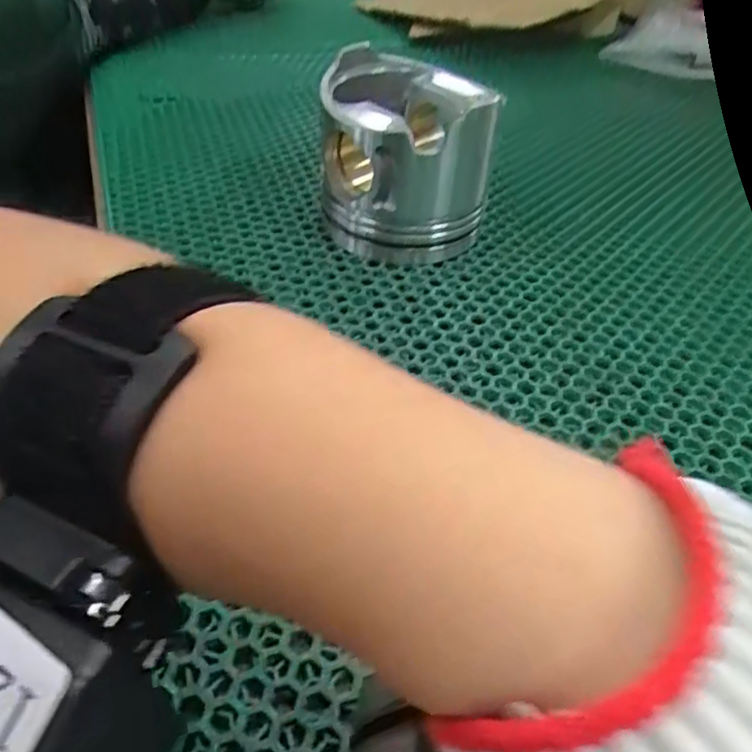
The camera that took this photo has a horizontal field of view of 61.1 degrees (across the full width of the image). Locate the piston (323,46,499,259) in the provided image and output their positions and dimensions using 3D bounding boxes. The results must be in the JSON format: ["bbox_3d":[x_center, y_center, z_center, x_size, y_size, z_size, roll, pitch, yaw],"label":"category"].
[{"bbox_3d":[0.014,-0.148,0.425,0.102,0.093,0.114,-9,46,-13],"label":"piston"}]

